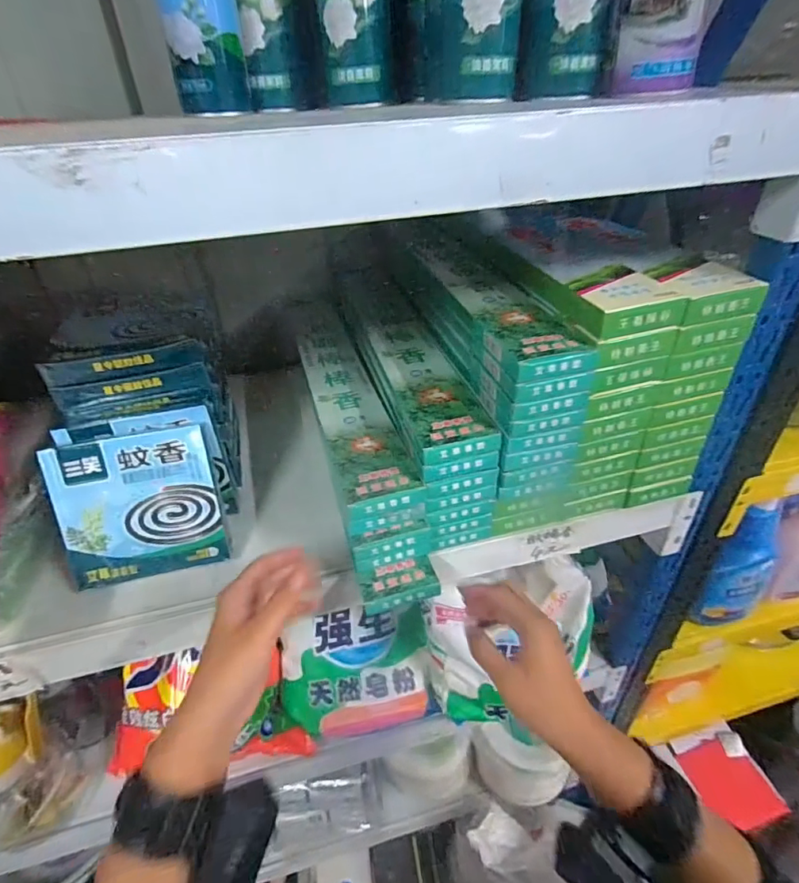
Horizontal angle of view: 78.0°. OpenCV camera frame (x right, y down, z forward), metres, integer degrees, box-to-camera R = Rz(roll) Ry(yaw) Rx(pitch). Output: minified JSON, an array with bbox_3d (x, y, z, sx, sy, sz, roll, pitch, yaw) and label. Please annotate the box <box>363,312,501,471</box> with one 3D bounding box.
[{"bbox_3d":[0.023,-0.074,0.531,0.073,0.022,0.276,-12,37,-8],"label":"box"}]

